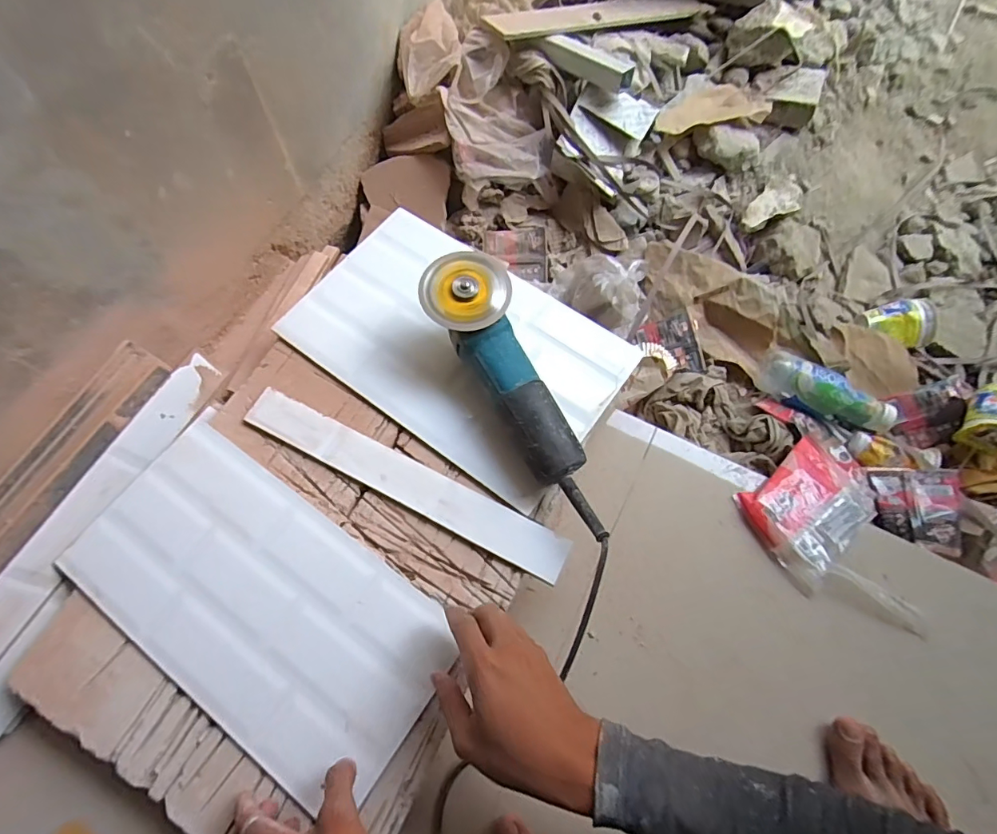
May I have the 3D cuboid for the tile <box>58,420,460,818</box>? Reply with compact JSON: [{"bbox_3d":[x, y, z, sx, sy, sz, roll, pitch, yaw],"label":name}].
[{"bbox_3d":[-0.237,0.181,0.487,0.381,0.014,0.192,34,68,11],"label":"tile"}]

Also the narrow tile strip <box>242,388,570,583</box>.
[{"bbox_3d":[-0.107,0.069,0.544,0.390,0.009,0.050,25,70,10],"label":"narrow tile strip"}]

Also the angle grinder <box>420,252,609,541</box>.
[{"bbox_3d":[0.014,-0.020,0.522,0.091,0.094,0.331,-22,69,-9],"label":"angle grinder"}]

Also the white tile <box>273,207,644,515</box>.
[{"bbox_3d":[-0.051,-0.095,0.611,0.389,0.016,0.248,34,71,13],"label":"white tile"}]

